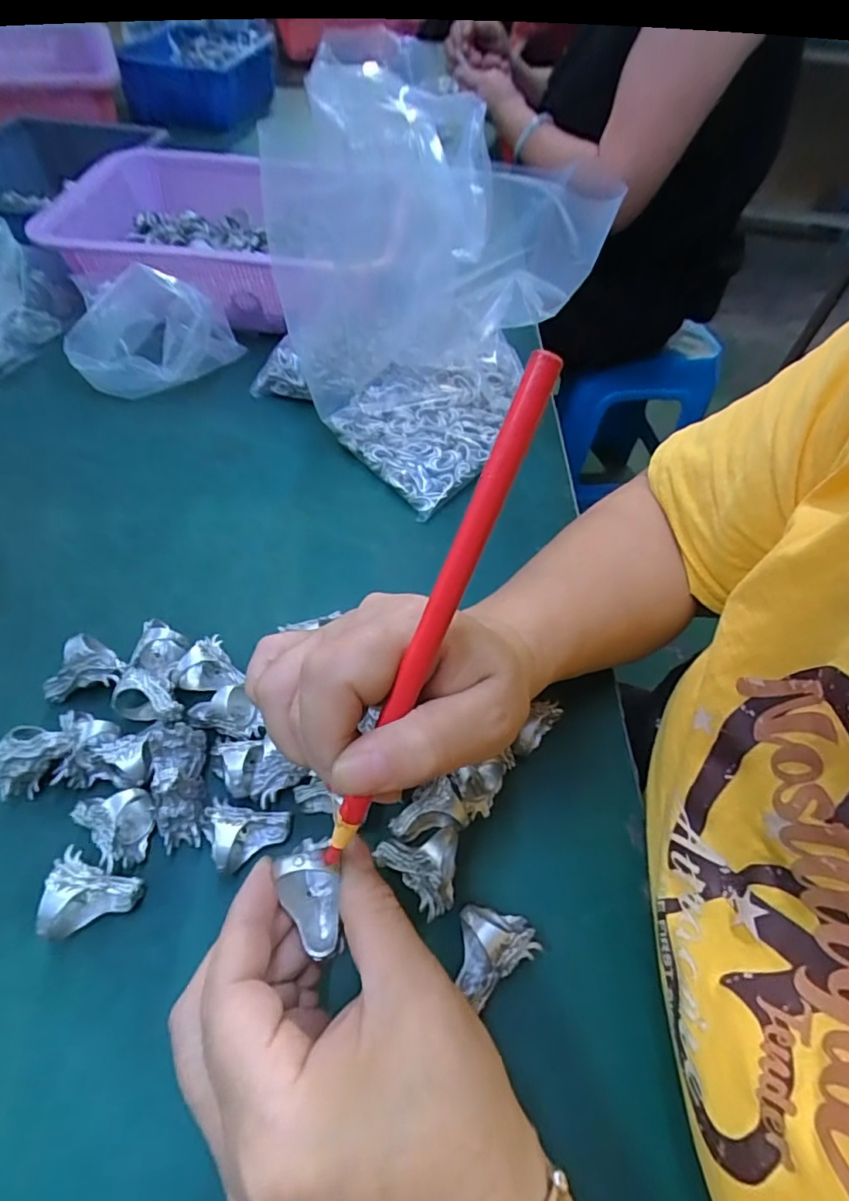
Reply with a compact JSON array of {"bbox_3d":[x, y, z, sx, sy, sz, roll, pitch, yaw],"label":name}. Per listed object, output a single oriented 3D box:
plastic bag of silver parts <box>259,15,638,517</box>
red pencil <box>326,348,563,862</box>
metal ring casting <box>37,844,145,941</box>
[{"bbox_3d":[-0.006,-0.213,0.379,0.139,0.197,0.207,-25,59,-20],"label":"plastic bag of silver parts"},{"bbox_3d":[0.001,0.012,0.162,0.008,0.170,0.007,28,15,16],"label":"red pencil"},{"bbox_3d":[-0.143,0.123,0.232,0.033,0.023,0.033,-10,55,-11],"label":"metal ring casting"}]

